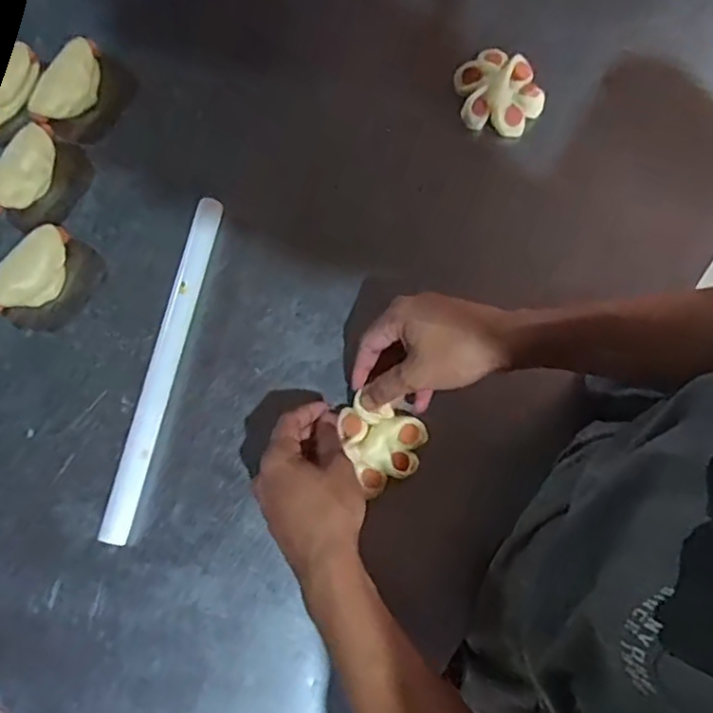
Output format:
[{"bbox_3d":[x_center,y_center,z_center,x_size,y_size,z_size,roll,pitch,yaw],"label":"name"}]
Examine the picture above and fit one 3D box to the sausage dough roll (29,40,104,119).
[{"bbox_3d":[-0.262,-0.256,0.572,0.038,0.032,0.087,32,80,8],"label":"sausage dough roll"}]

